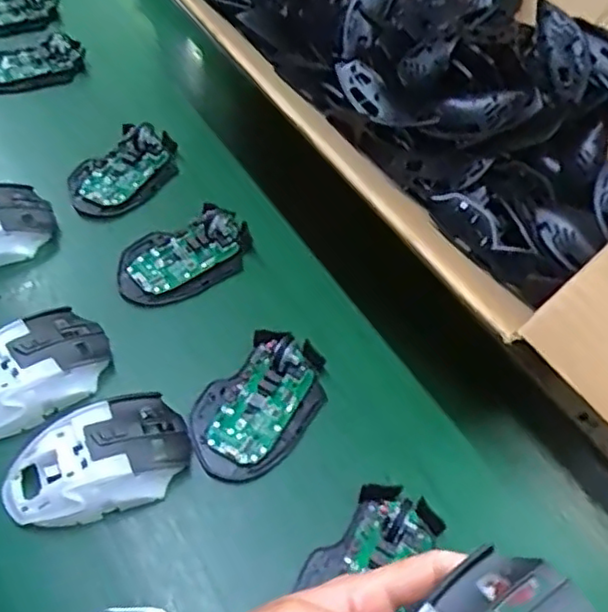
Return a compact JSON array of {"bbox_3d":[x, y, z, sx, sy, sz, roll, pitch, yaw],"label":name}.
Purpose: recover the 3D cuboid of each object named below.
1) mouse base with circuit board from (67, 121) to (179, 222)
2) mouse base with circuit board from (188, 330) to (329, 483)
[{"bbox_3d":[-0.163,-0.121,0.602,0.061,0.025,0.112,27,57,14],"label":"mouse base with circuit board"},{"bbox_3d":[-0.030,0.066,0.460,0.072,0.024,0.114,34,59,18],"label":"mouse base with circuit board"}]

